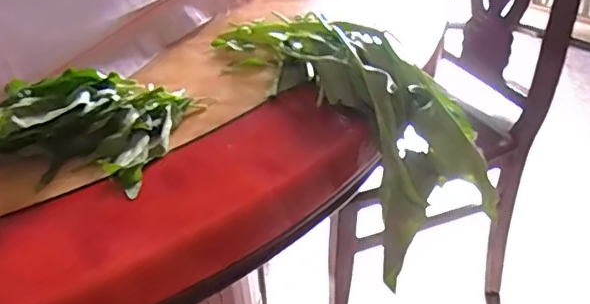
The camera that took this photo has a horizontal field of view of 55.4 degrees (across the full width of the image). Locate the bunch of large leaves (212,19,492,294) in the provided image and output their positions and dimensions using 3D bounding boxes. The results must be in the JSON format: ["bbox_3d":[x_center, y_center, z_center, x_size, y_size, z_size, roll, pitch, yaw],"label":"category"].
[{"bbox_3d":[0.036,-0.043,0.486,0.071,0.139,0.277,-26,57,-29],"label":"bunch of large leaves"}]

